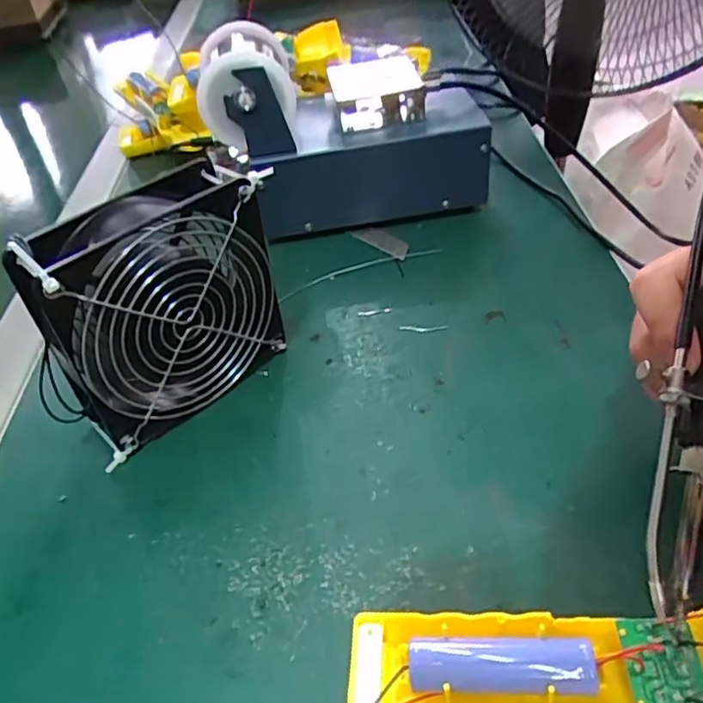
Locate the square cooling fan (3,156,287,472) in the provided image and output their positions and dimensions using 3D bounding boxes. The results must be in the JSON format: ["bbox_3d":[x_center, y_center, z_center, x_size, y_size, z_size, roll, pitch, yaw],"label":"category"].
[{"bbox_3d":[-0.101,-0.024,0.342,0.133,0.125,0.045,-37,50,-28],"label":"square cooling fan"}]

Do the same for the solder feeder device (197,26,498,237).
[{"bbox_3d":[-0.003,-0.187,0.497,0.199,0.140,0.121,-7,42,1],"label":"solder feeder device"}]

